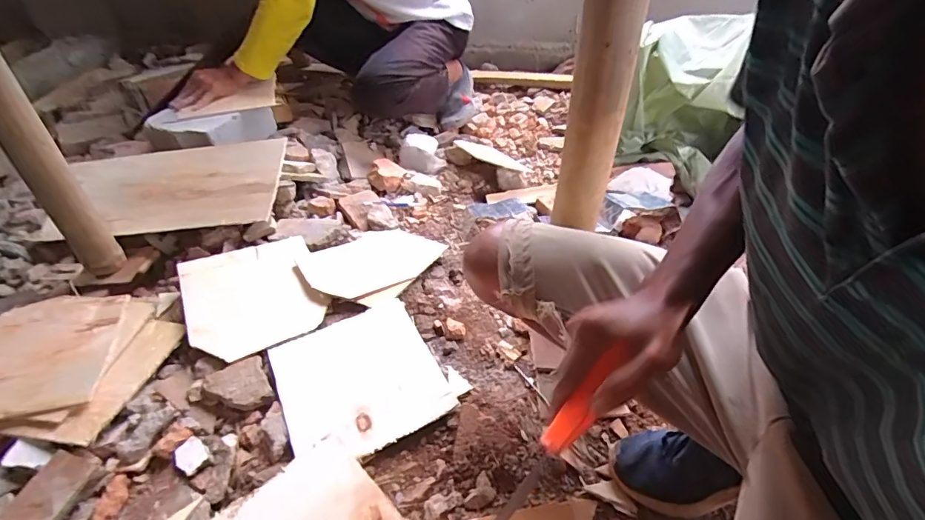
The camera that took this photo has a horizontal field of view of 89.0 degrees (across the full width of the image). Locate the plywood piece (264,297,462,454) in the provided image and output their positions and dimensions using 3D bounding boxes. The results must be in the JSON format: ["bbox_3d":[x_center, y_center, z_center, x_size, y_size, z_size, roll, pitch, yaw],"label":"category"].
[{"bbox_3d":[-0.151,0.170,0.687,0.220,0.010,0.224,-20,48,-20],"label":"plywood piece"}]

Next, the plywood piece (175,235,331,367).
[{"bbox_3d":[-0.356,0.055,0.798,0.213,0.030,0.240,-20,49,-20],"label":"plywood piece"}]

